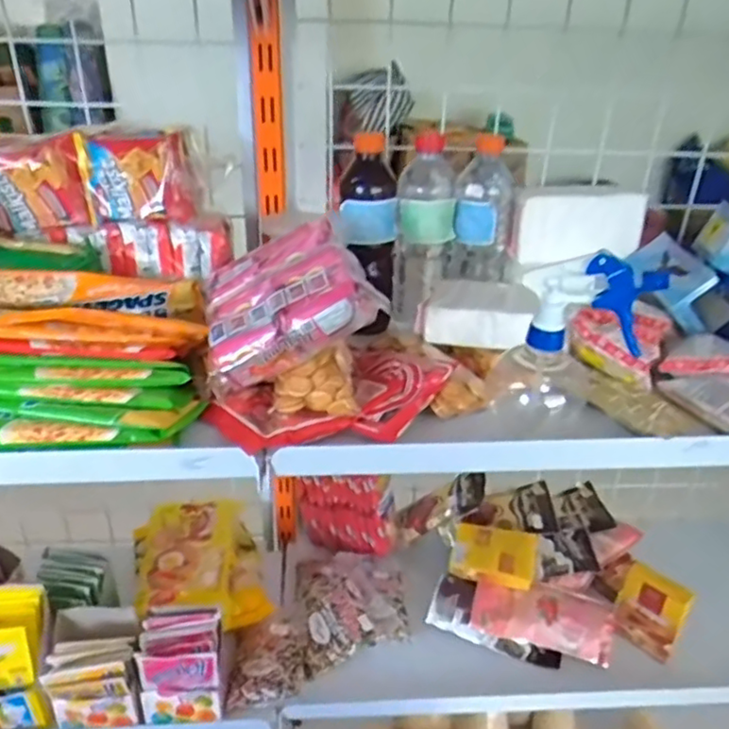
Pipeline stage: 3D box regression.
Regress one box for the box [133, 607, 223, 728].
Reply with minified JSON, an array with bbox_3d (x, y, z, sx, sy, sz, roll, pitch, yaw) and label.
[{"bbox_3d":[-0.195,0.320,0.697,0.086,0.088,0.077,-5,30,-12],"label":"box"}]

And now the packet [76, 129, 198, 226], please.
[{"bbox_3d":[-0.229,-0.184,0.649,0.113,0.085,0.043,-3,23,11],"label":"packet"}]

